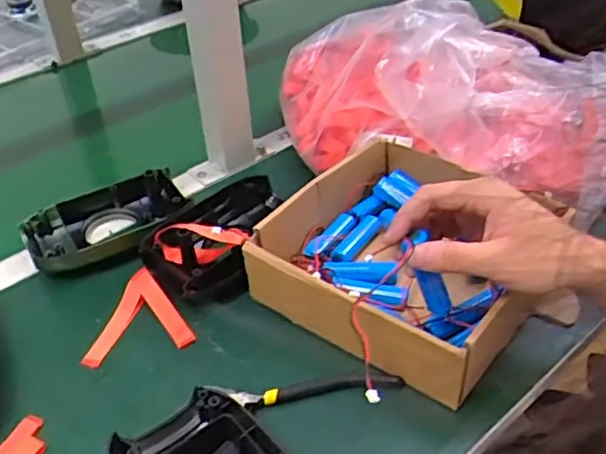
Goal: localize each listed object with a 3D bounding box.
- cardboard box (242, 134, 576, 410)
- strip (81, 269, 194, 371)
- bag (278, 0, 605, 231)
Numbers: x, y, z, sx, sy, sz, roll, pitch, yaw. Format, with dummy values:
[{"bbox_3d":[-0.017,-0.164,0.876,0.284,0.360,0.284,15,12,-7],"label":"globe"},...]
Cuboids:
[{"bbox_3d":[0.096,0.024,0.559,0.222,0.072,0.213,25,46,30],"label":"cardboard box"},{"bbox_3d":[-0.150,0.078,0.552,0.087,0.018,0.086,-17,41,-17],"label":"strip"},{"bbox_3d":[0.155,-0.151,0.676,0.383,0.135,0.213,15,42,21],"label":"bag"}]

